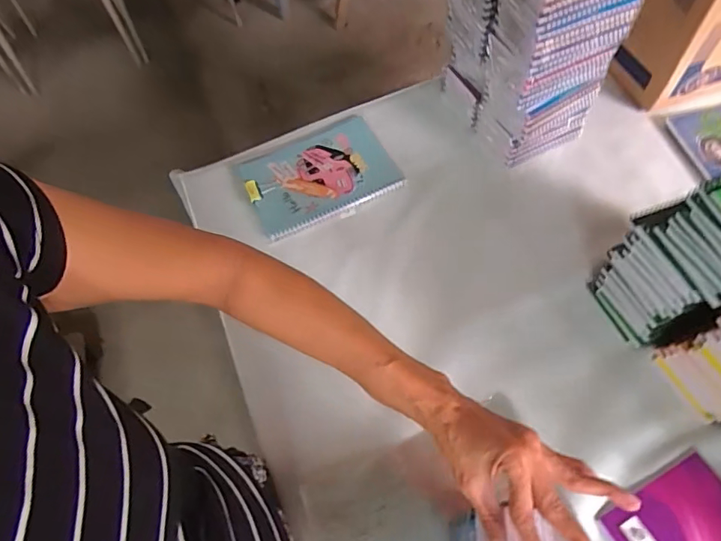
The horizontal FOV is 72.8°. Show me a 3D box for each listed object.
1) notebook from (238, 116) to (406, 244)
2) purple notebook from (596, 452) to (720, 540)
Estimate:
[{"bbox_3d":[-0.062,-0.143,0.738,0.215,0.015,0.158,-25,61,-9],"label":"notebook"},{"bbox_3d":[0.315,0.251,0.482,0.130,0.006,0.088,-27,61,-10],"label":"purple notebook"}]

